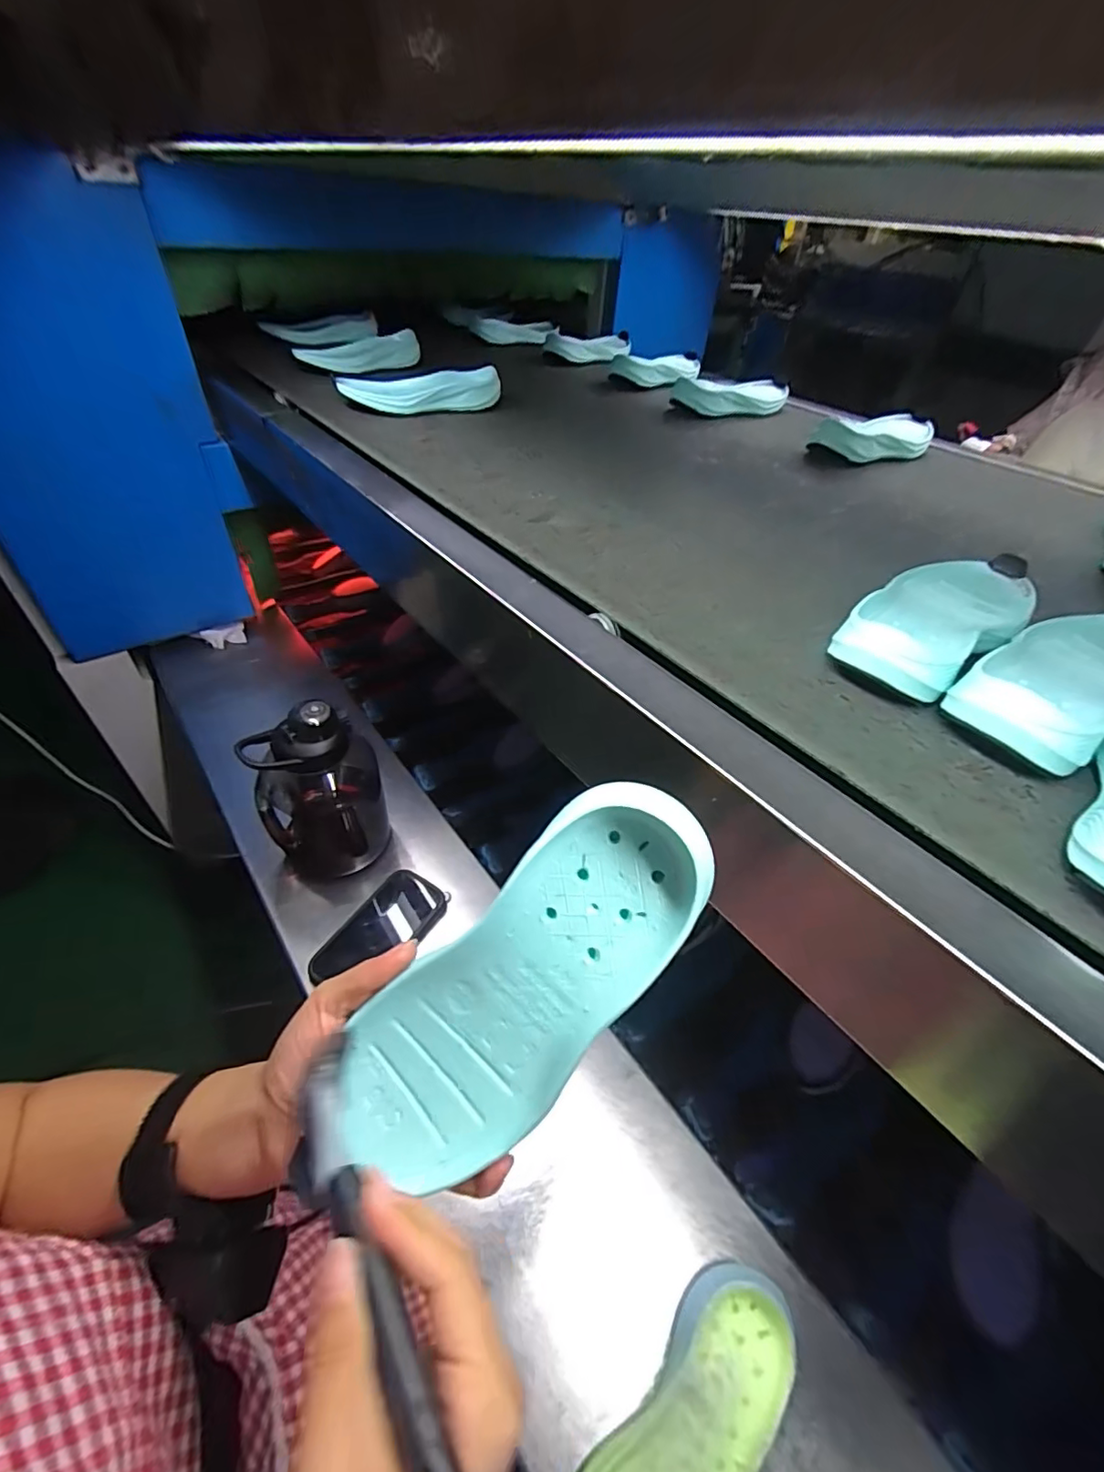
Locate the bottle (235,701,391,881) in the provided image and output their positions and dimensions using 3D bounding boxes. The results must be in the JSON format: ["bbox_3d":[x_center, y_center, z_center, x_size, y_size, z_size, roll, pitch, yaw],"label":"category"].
[{"bbox_3d":[-0.275,0.076,0.666,0.134,0.245,0.109,-14,47,-21],"label":"bottle"}]

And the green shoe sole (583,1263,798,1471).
[{"bbox_3d":[0.091,0.488,0.374,0.087,0.057,0.219,37,51,28],"label":"green shoe sole"}]

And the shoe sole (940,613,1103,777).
[{"bbox_3d":[0.326,-0.043,0.352,0.217,0.040,0.093,-23,50,-26],"label":"shoe sole"}]

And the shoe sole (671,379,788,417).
[{"bbox_3d":[0.276,-0.513,0.843,0.196,0.036,0.080,-20,49,-24],"label":"shoe sole"}]

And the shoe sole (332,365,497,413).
[{"bbox_3d":[-0.176,-0.460,0.751,0.204,0.047,0.055,-8,45,-16],"label":"shoe sole"}]

